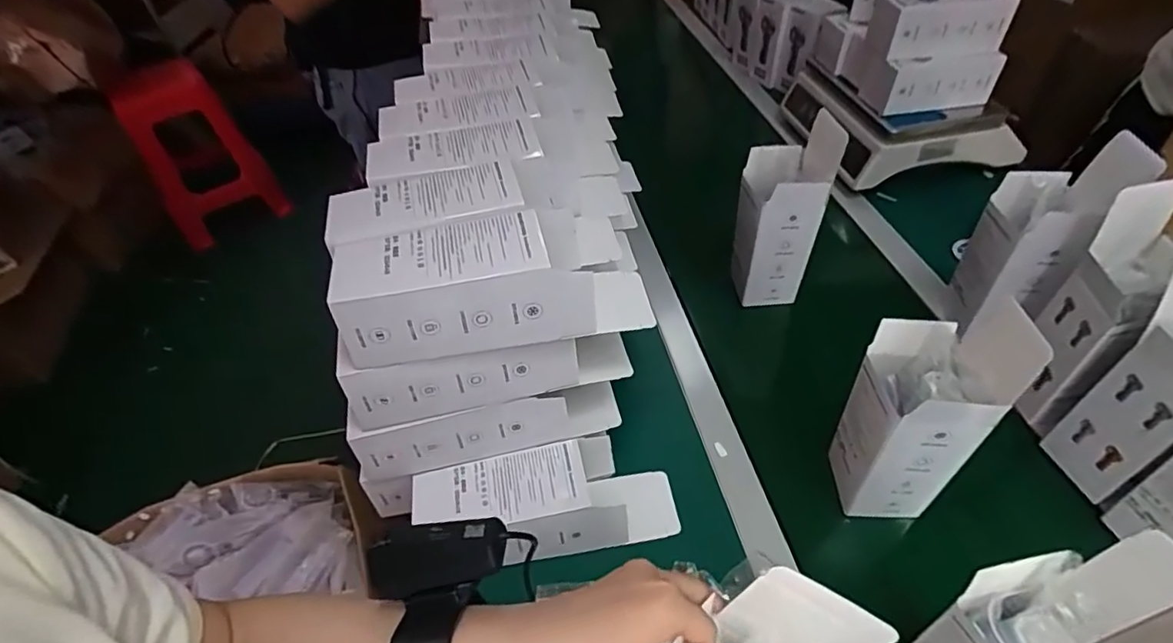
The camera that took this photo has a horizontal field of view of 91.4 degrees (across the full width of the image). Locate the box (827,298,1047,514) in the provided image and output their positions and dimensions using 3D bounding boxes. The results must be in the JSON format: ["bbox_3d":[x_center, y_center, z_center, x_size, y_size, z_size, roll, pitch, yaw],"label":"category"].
[{"bbox_3d":[0.289,0.078,0.503,0.089,0.220,0.088,0,46,7],"label":"box"}]

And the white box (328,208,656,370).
[{"bbox_3d":[-0.072,-0.032,0.470,0.241,0.082,0.083,-11,46,-4],"label":"white box"}]

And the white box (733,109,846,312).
[{"bbox_3d":[0.234,-0.132,0.703,0.085,0.232,0.078,-3,46,4],"label":"white box"}]

